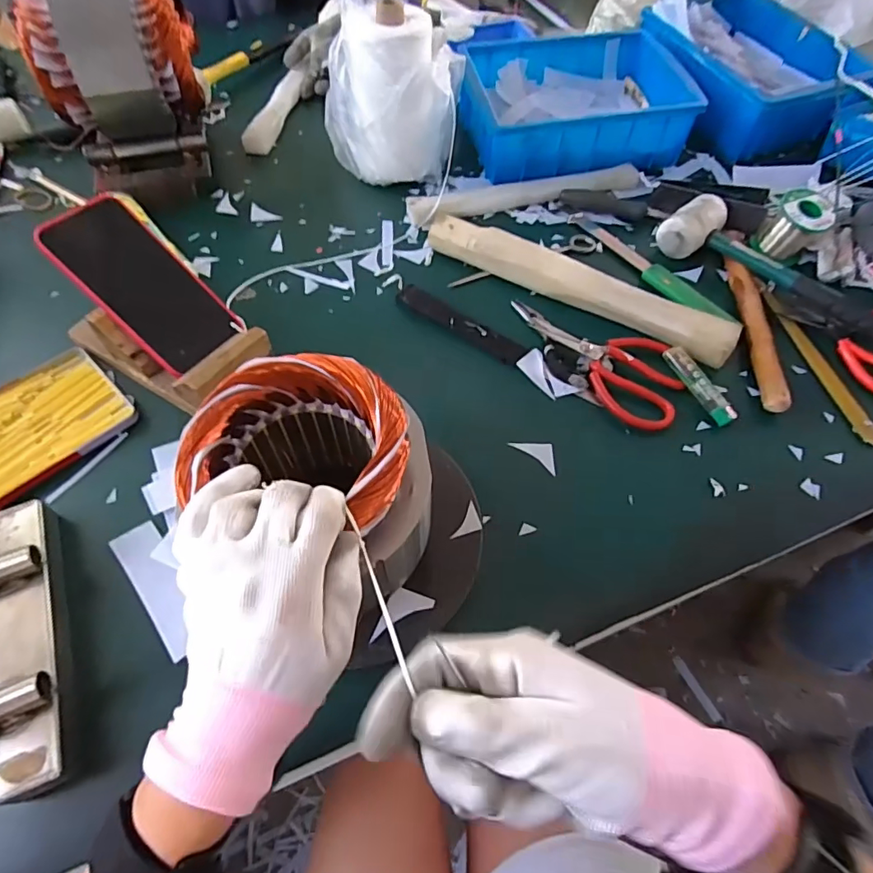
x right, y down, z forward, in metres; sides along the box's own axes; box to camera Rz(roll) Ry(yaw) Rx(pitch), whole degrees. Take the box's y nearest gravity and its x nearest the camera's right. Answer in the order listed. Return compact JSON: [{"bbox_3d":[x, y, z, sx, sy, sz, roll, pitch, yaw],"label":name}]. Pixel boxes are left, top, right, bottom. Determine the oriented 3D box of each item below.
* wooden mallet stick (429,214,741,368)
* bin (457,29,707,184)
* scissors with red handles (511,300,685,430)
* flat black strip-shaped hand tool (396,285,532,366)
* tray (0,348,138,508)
[{"bbox_3d":[0.140,-0.160,0.528,0.331,0.031,0.037,28,62,16],"label":"wooden mallet stick"},{"bbox_3d":[0.180,-0.441,0.671,0.263,0.077,0.199,-7,59,-5],"label":"bin"},{"bbox_3d":[0.163,-0.088,0.502,0.079,0.022,0.191,-31,63,-18],"label":"scissors with red handles"},{"bbox_3d":[0.021,-0.116,0.521,0.155,0.008,0.028,34,64,19],"label":"flat black strip-shaped hand tool"},{"bbox_3d":[-0.376,0.006,0.438,0.197,0.013,0.127,-40,67,-22],"label":"tray"}]

